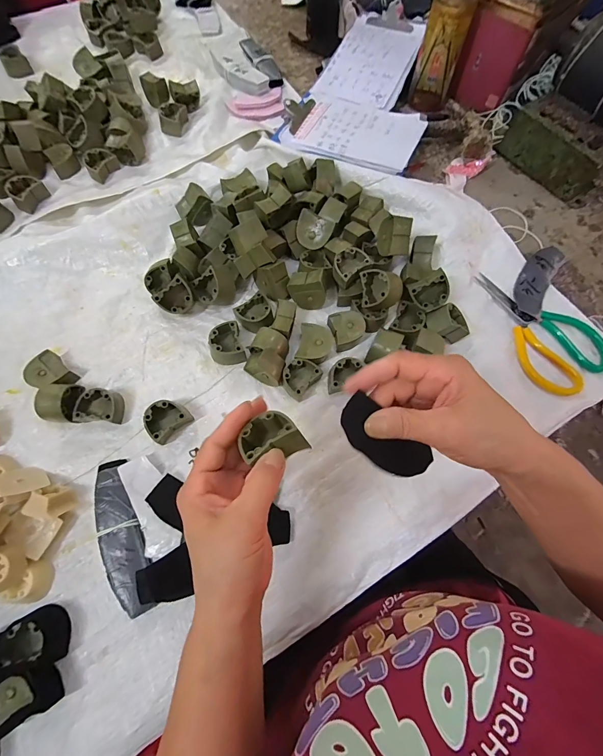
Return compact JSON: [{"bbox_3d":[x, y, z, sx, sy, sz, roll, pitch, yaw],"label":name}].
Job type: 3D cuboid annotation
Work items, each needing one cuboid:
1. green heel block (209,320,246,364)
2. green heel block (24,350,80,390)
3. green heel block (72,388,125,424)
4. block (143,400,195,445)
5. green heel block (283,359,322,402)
[{"bbox_3d":[-0.096,-0.043,0.432,0.040,0.025,0.050,-14,70,-7],"label":"green heel block"},{"bbox_3d":[-0.310,-0.005,0.415,0.052,0.025,0.039,41,73,13],"label":"green heel block"},{"bbox_3d":[-0.242,0.035,0.406,0.046,0.024,0.039,-2,69,-2],"label":"green heel block"},{"bbox_3d":[-0.159,0.048,0.401,0.045,0.031,0.038,-39,74,-15],"label":"block"},{"bbox_3d":[-0.002,0.000,0.420,0.037,0.024,0.047,37,72,12],"label":"green heel block"}]

